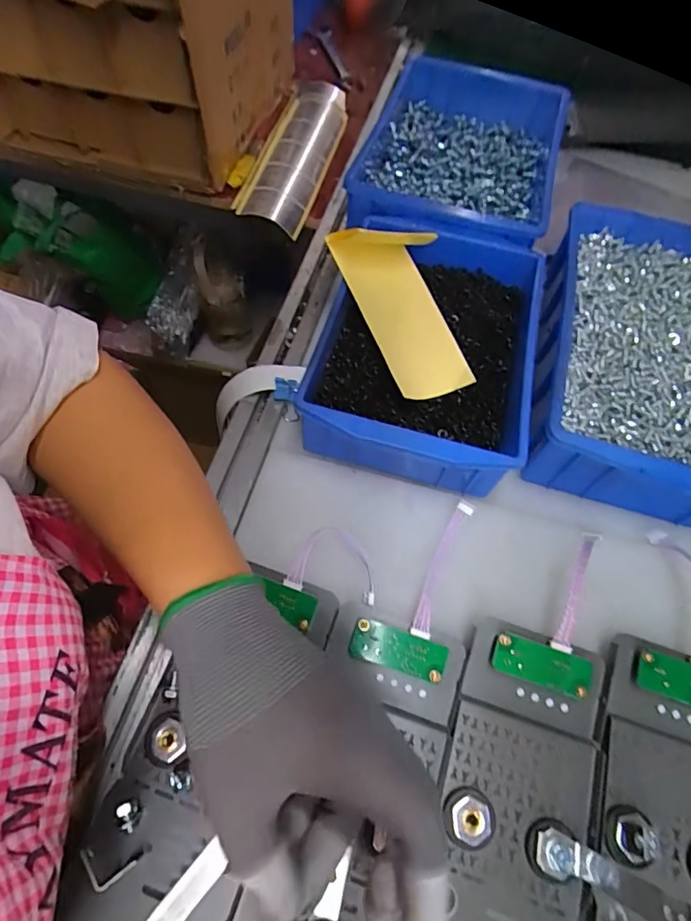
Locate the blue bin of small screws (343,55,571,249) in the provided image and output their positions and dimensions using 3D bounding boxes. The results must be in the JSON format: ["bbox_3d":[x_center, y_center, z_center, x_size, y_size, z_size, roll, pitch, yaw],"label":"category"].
[{"bbox_3d":[0.121,-0.322,0.538,0.193,0.060,0.258,16,61,6],"label":"blue bin of small screws"}]

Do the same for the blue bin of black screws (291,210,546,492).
[{"bbox_3d":[0.070,-0.099,0.433,0.176,0.073,0.243,16,61,6],"label":"blue bin of black screws"}]

